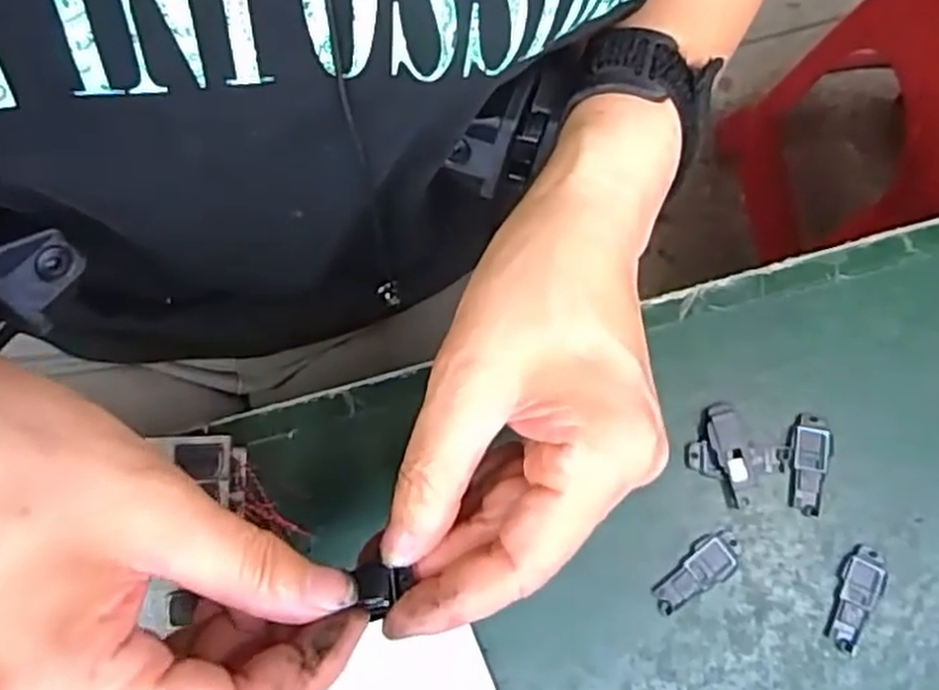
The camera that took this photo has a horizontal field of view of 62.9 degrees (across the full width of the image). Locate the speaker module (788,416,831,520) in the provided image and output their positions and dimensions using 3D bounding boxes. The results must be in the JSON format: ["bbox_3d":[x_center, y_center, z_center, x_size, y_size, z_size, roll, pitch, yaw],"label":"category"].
[{"bbox_3d":[0.137,0.048,0.310,0.017,0.004,0.039,13,76,2],"label":"speaker module"}]

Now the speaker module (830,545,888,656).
[{"bbox_3d":[0.152,0.099,0.299,0.014,0.004,0.041,24,77,4],"label":"speaker module"}]

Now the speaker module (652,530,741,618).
[{"bbox_3d":[0.089,0.089,0.299,0.041,0.004,0.017,-37,80,-10],"label":"speaker module"}]

